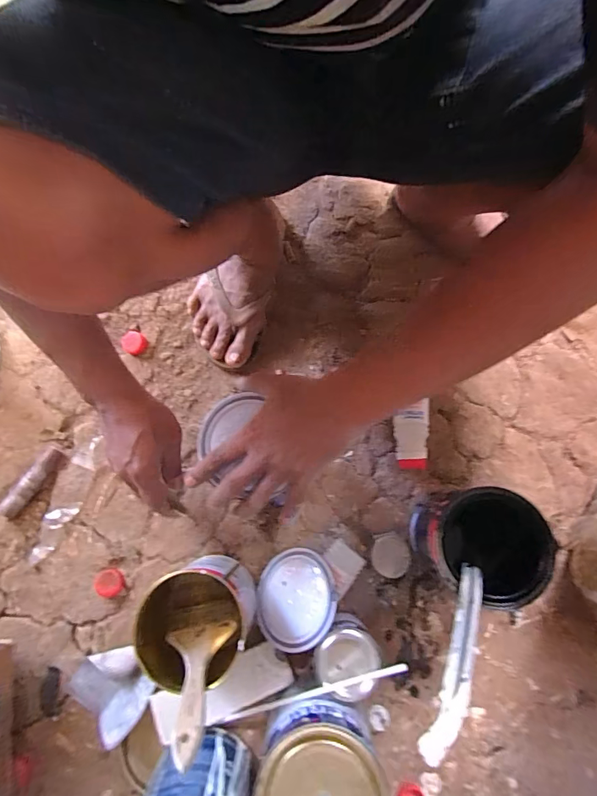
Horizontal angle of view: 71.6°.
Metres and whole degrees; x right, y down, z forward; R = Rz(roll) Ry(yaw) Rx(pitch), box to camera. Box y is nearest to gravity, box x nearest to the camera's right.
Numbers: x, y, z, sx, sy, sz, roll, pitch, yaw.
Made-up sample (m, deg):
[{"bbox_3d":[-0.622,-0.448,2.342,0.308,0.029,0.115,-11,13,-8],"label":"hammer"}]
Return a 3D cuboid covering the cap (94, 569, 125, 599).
[{"bbox_3d":[-0.230,0.224,0.500,0.032,0.018,0.032,-1,73,2],"label":"cap"}]

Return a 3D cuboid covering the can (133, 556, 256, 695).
[{"bbox_3d":[-0.116,0.237,0.449,0.124,0.102,0.106,-9,73,-1],"label":"can"}]

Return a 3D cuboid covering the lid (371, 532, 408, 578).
[{"bbox_3d":[0.111,0.189,0.502,0.043,0.009,0.050,3,74,3],"label":"lid"}]

